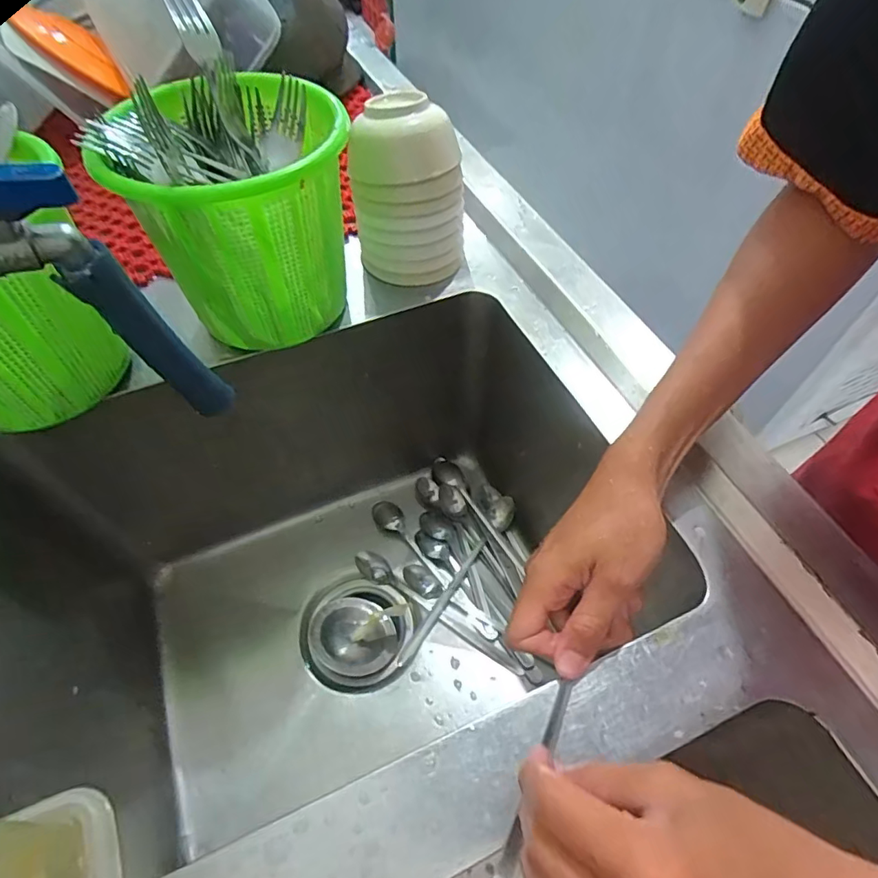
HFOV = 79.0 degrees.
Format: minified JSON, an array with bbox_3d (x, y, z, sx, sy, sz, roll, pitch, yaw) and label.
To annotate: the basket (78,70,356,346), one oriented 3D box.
[{"bbox_3d":[-0.133,-0.157,0.381,0.135,0.135,0.146,0,54,0],"label":"basket"}]

